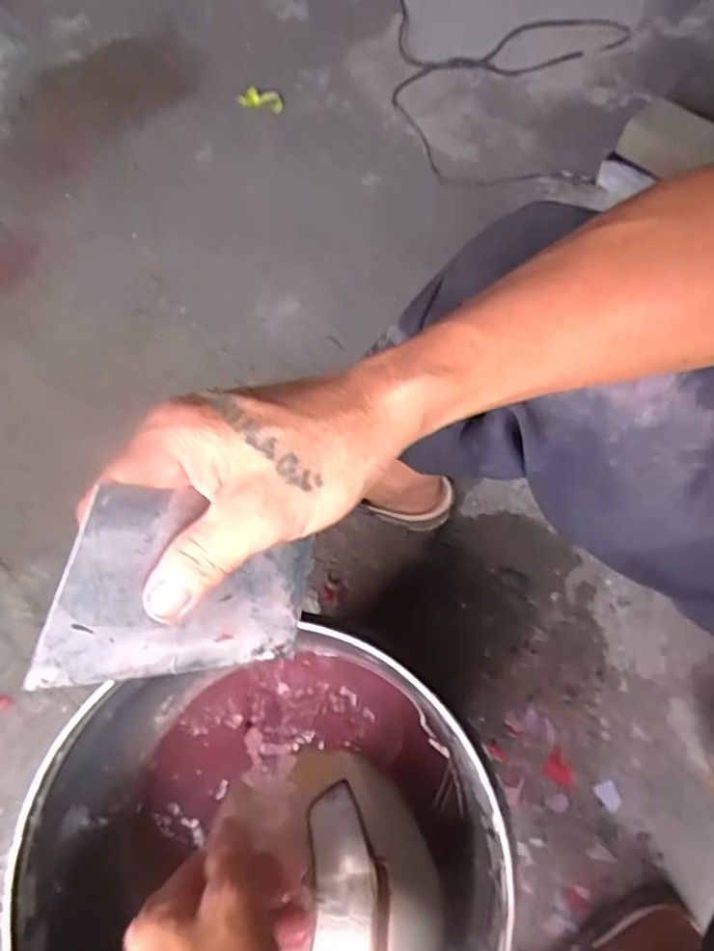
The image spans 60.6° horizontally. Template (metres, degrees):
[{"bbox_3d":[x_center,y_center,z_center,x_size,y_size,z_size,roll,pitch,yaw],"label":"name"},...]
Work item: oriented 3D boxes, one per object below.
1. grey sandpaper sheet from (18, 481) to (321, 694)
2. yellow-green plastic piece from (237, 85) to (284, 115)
[{"bbox_3d":[-0.069,0.049,0.266,0.004,0.116,0.084,33,110,48],"label":"grey sandpaper sheet"},{"bbox_3d":[-0.178,-0.714,1.153,0.095,0.015,0.045,18,72,12],"label":"yellow-green plastic piece"}]

